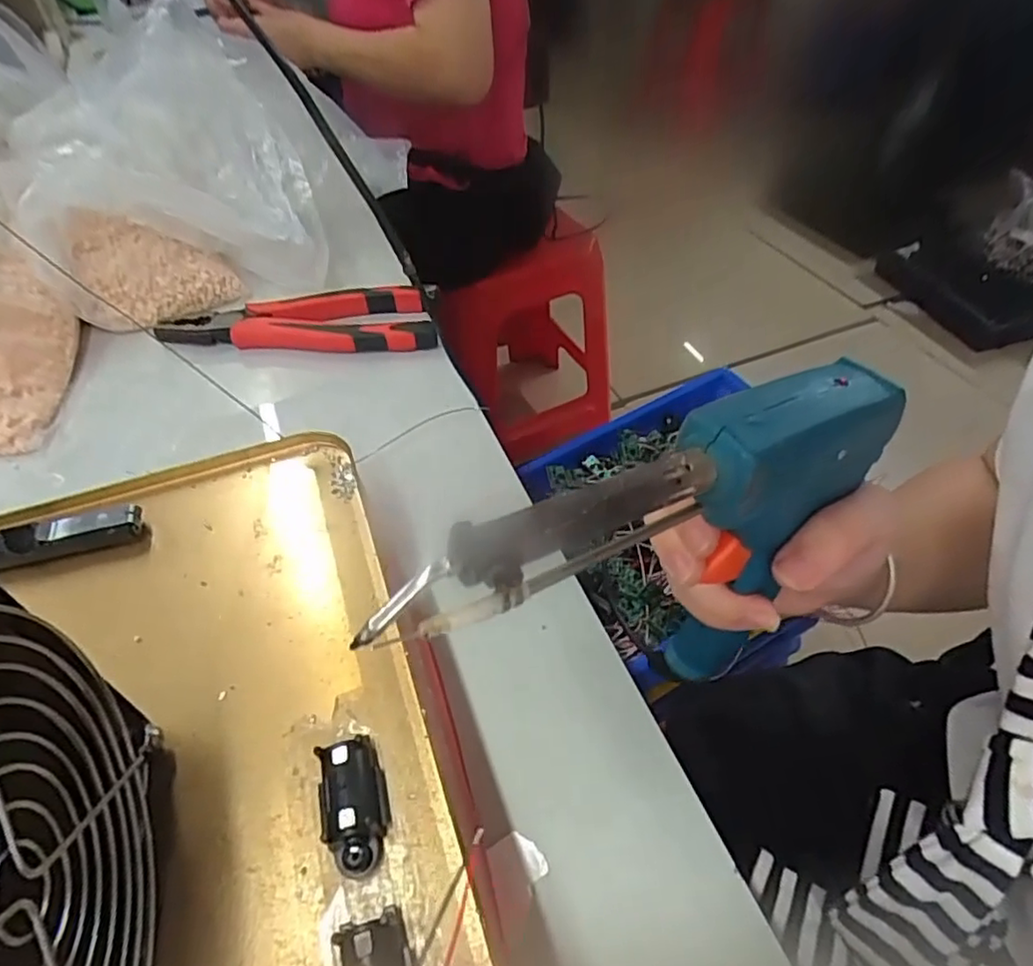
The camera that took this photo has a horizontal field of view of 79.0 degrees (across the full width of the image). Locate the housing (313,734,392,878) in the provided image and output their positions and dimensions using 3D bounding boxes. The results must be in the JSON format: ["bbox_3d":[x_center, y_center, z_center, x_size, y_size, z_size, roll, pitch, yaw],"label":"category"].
[{"bbox_3d":[-0.047,0.092,0.182,0.017,0.015,0.035,-13,49,-9],"label":"housing"}]

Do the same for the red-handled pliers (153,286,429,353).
[{"bbox_3d":[-0.152,-0.118,0.450,0.189,0.018,0.057,0,48,2],"label":"red-handled pliers"}]

